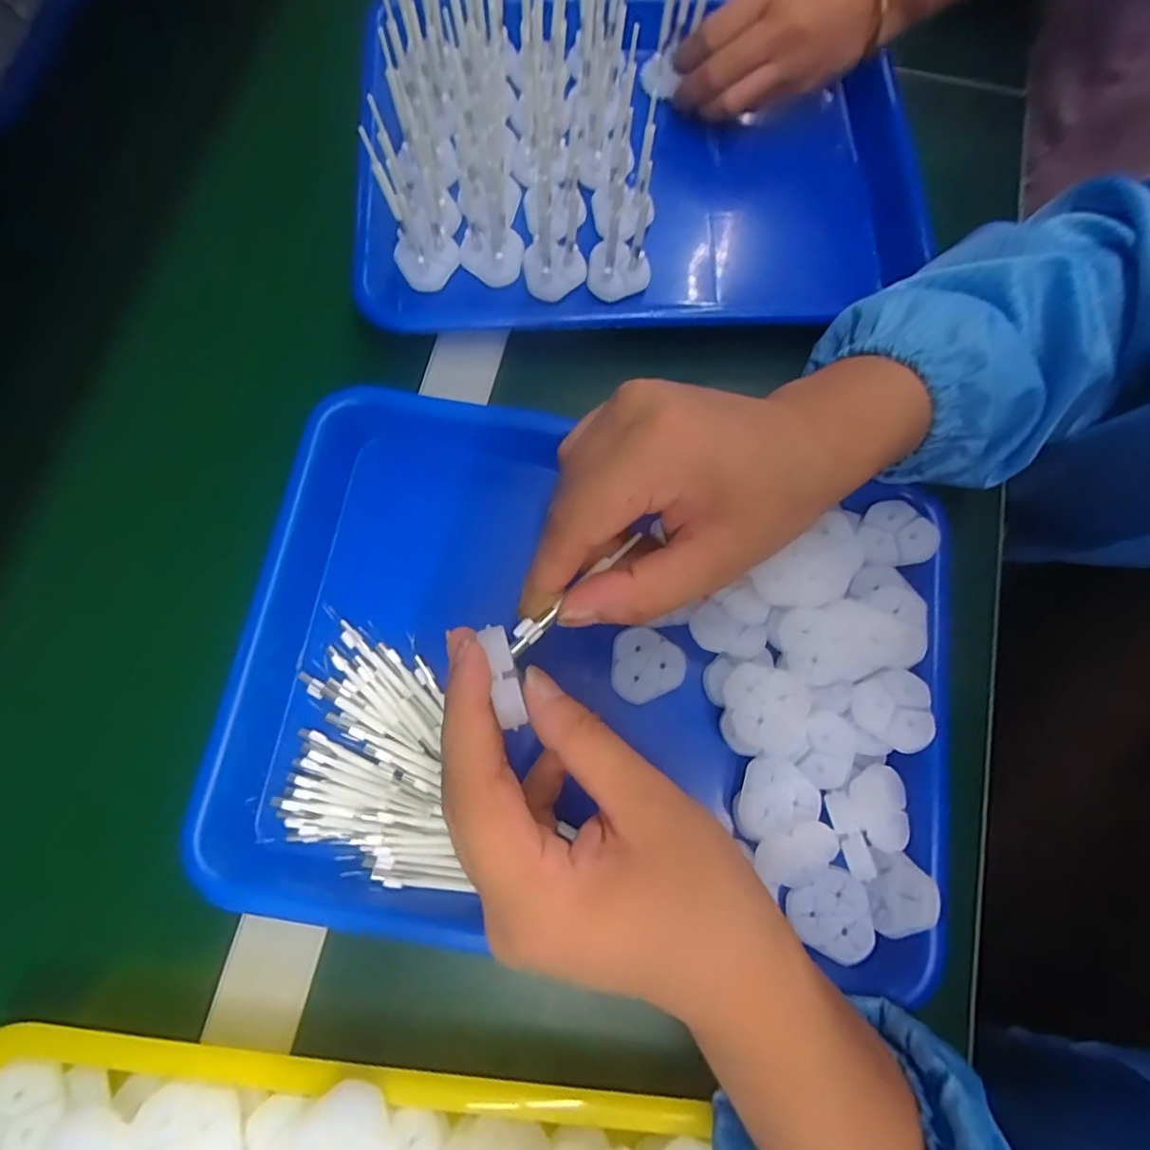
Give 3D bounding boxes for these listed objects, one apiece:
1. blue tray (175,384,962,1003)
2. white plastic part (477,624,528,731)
[{"bbox_3d":[-0.001,0.043,0.288,0.342,0.052,0.240,8,76,1],"label":"blue tray"},{"bbox_3d":[-0.025,0.035,0.206,0.010,0.007,0.037,-15,73,-5],"label":"white plastic part"}]

